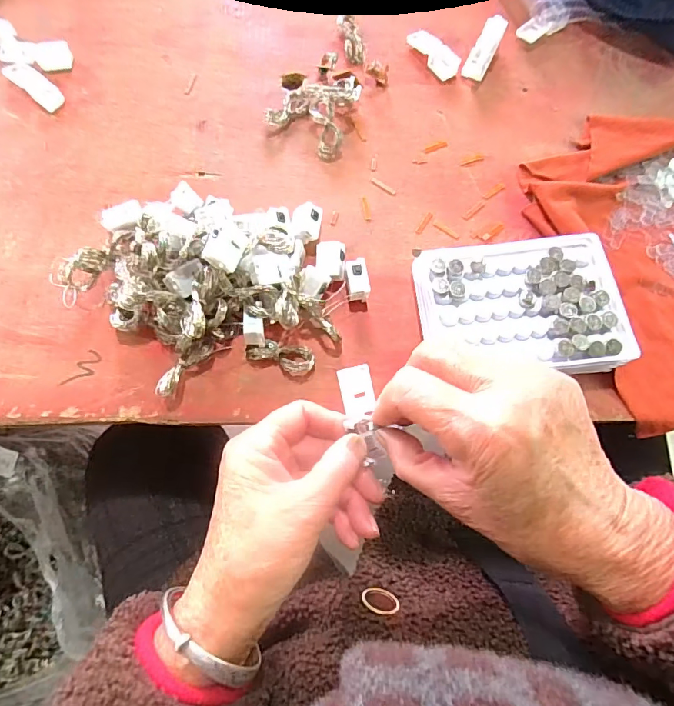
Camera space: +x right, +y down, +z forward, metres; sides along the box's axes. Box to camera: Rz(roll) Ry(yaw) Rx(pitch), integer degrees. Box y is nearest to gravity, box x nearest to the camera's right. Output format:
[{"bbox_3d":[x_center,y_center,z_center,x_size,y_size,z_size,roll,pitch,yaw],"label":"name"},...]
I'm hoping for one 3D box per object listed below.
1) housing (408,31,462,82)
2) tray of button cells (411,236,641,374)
[{"bbox_3d":[0.088,-0.269,0.403,0.022,0.011,0.053,-34,75,-12],"label":"housing"},{"bbox_3d":[0.125,-0.032,0.315,0.132,0.029,0.096,-5,71,-3],"label":"tray of button cells"}]

